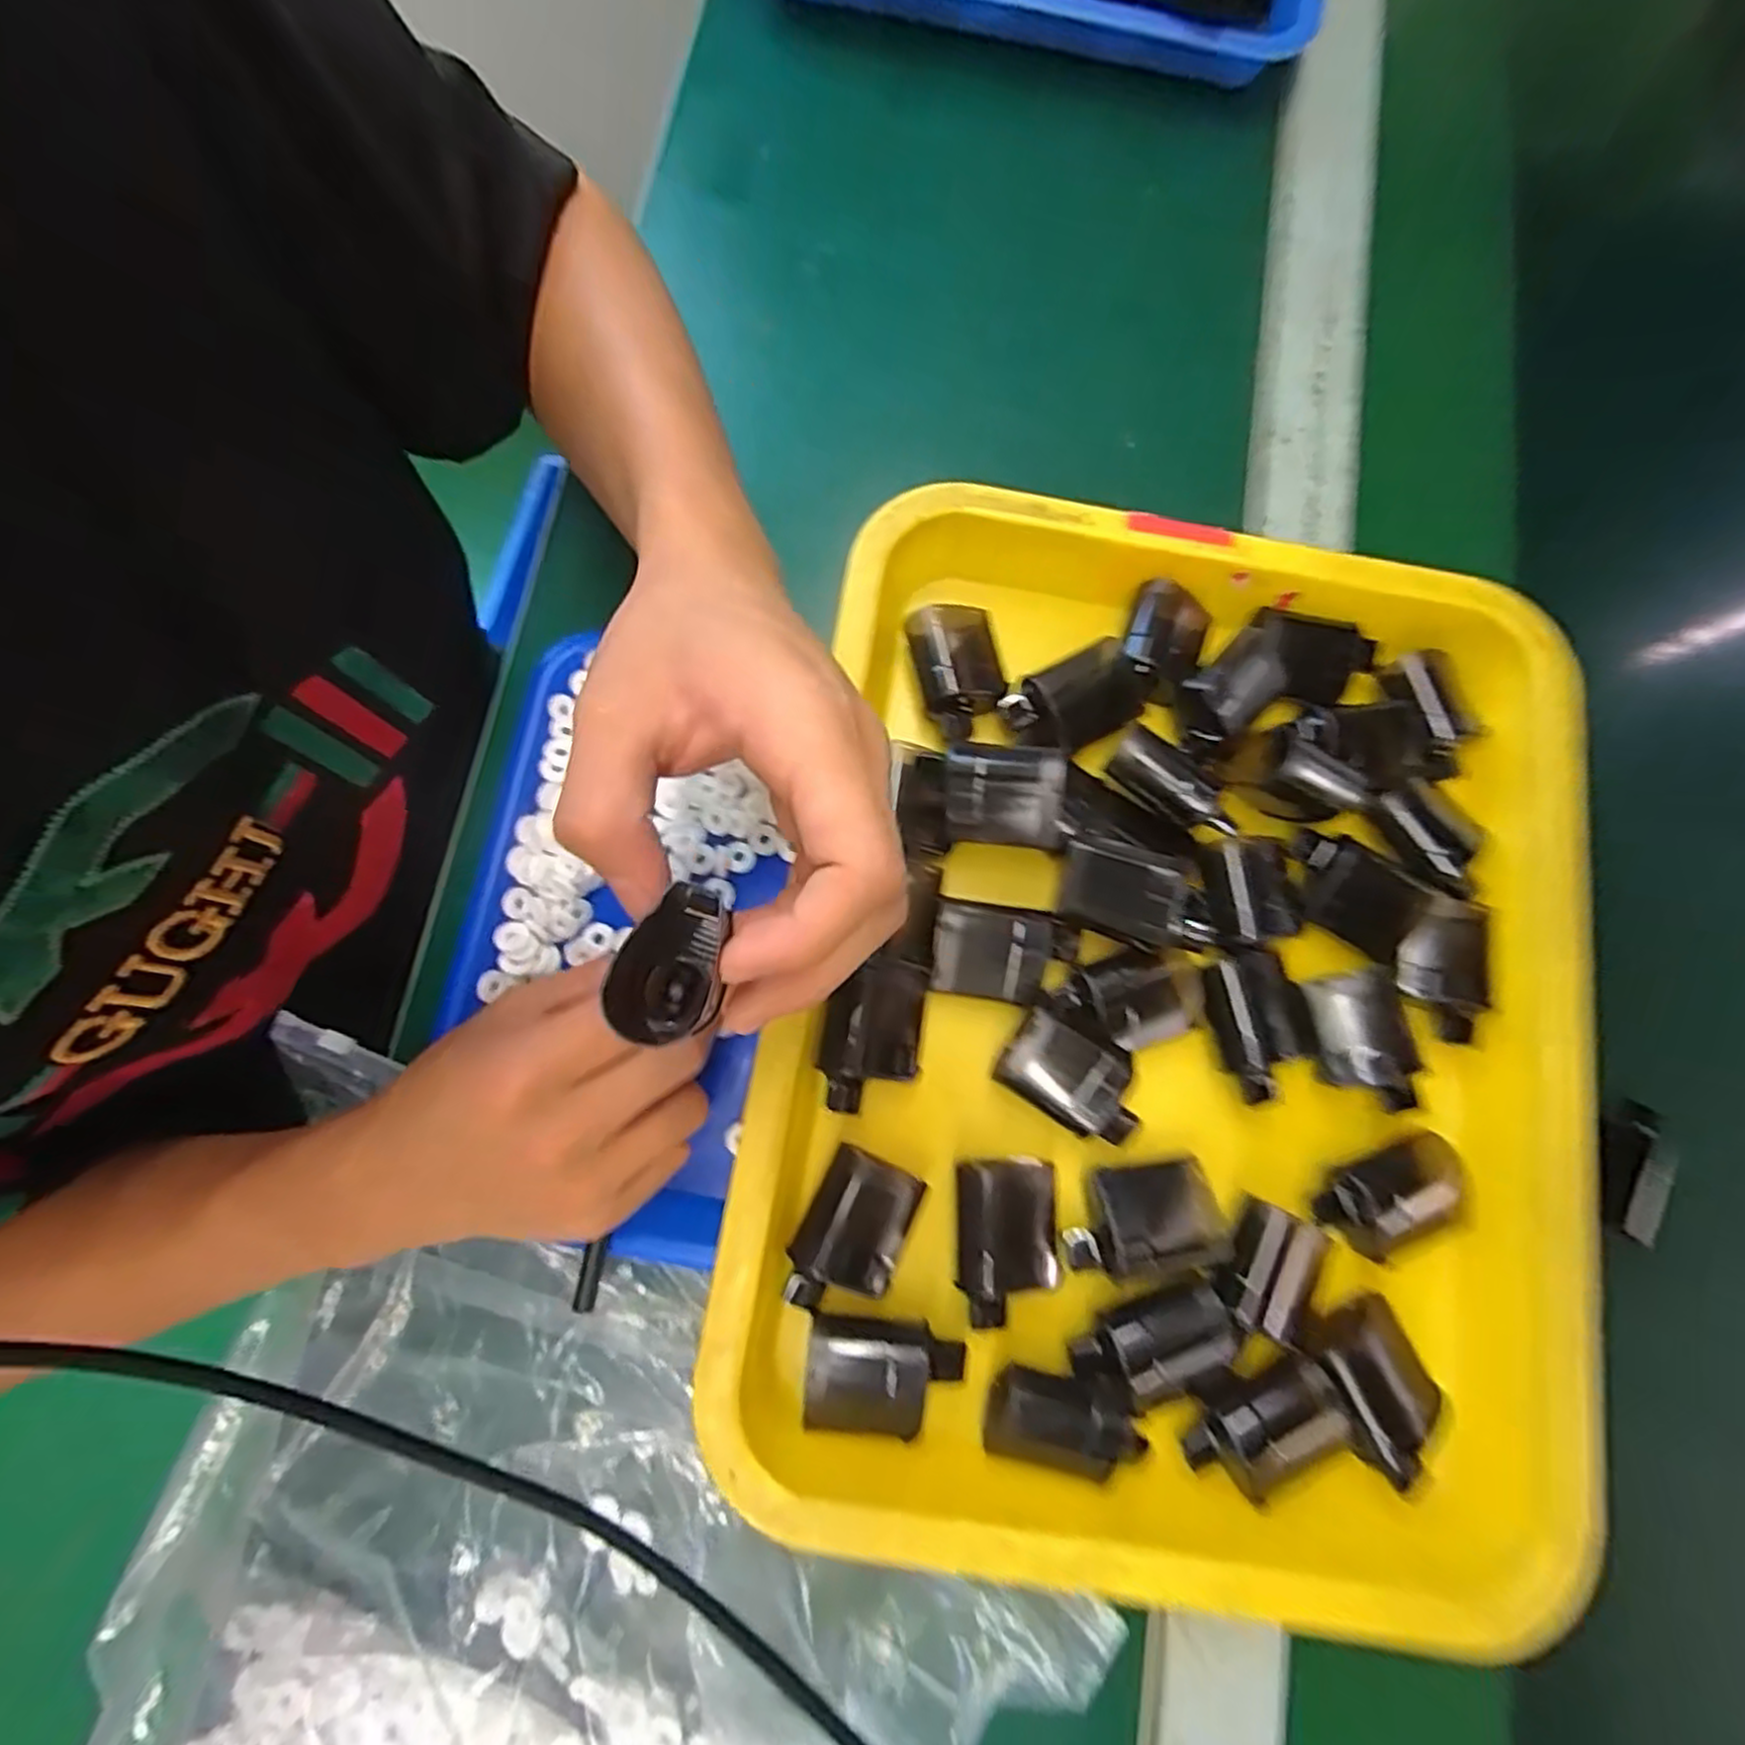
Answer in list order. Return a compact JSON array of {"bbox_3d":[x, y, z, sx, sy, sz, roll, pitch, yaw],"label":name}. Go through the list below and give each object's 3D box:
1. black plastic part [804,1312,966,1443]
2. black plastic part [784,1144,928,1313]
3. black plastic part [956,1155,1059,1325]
[{"bbox_3d":[0.004,0.176,0.256,0.052,0.015,0.036,6,78,-1],"label":"black plastic part"},{"bbox_3d":[-0.007,0.129,0.263,0.035,0.011,0.053,28,79,4],"label":"black plastic part"},{"bbox_3d":[0.048,0.131,0.261,0.035,0.012,0.055,4,78,-1],"label":"black plastic part"}]

